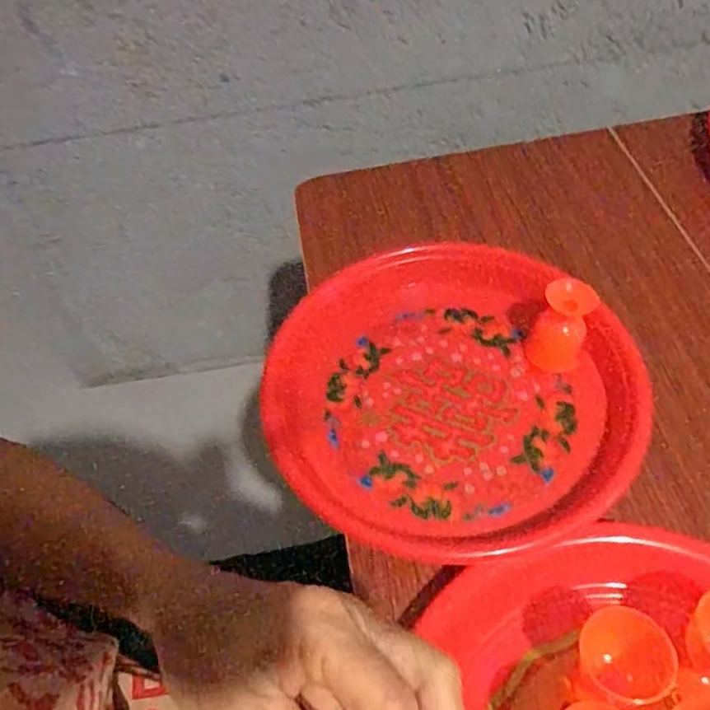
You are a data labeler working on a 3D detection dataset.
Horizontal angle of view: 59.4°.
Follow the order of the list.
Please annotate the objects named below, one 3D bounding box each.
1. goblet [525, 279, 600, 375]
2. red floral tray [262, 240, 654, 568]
[{"bbox_3d":[0.144,-0.018,0.438,0.037,0.060,0.033,15,57,15],"label":"goblet"},{"bbox_3d":[0.063,0.023,0.441,0.243,0.029,0.247,-28,57,-15],"label":"red floral tray"}]

